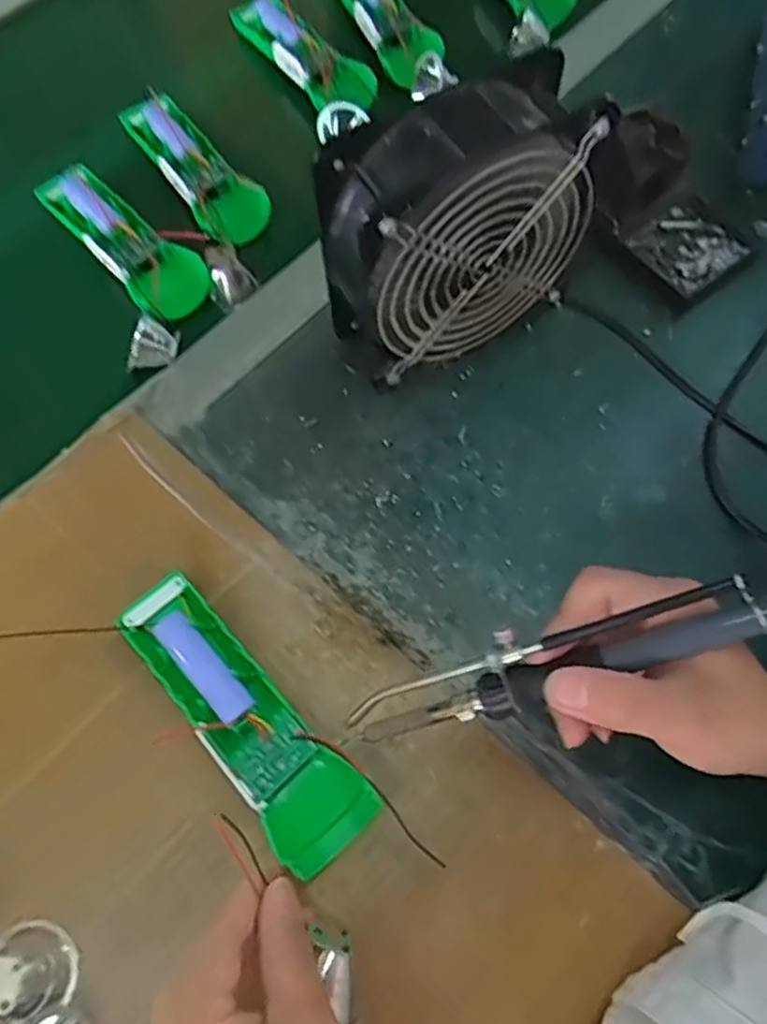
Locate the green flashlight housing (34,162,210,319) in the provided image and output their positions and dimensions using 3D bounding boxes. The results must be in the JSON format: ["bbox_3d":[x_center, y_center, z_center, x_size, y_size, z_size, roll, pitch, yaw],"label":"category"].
[{"bbox_3d":[-0.177,-0.186,0.481,0.048,0.030,0.140,-40,70,-15],"label":"green flashlight housing"}]

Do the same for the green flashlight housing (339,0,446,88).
[{"bbox_3d":[0.000,-0.380,0.540,0.040,0.032,0.133,-23,67,-9],"label":"green flashlight housing"}]

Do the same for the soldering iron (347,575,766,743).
[{"bbox_3d":[0.077,0.056,0.278,0.196,0.024,0.025,-19,64,13],"label":"soldering iron"}]

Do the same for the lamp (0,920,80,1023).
[{"bbox_3d":[-0.154,0.200,0.306,0.034,0.023,0.040,-4,66,0],"label":"lamp"}]

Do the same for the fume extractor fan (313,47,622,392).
[{"bbox_3d":[0.038,-0.147,0.402,0.144,0.160,0.058,-26,67,-10],"label":"fume extractor fan"}]

